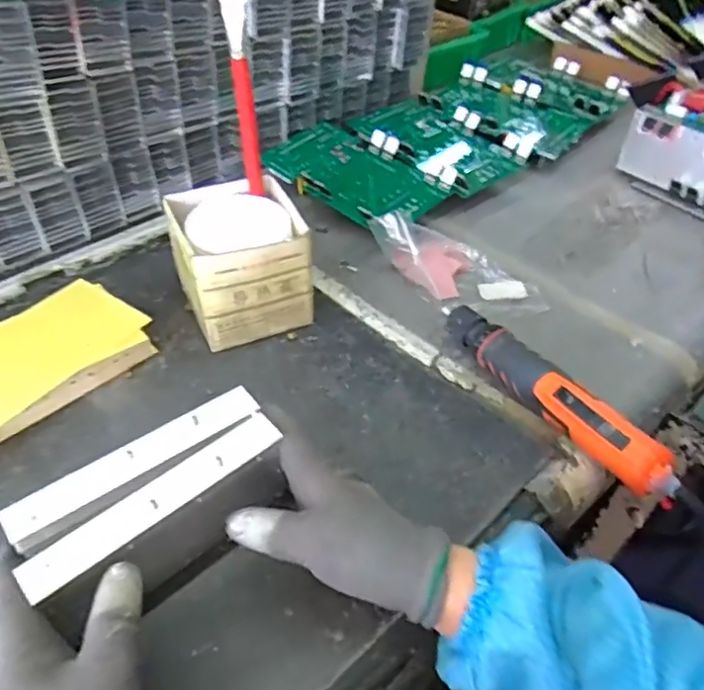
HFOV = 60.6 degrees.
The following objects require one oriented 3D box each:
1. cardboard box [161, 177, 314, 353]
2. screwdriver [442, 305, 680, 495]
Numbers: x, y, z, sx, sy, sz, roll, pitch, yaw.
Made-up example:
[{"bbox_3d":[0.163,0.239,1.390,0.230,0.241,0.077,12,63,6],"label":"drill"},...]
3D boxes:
[{"bbox_3d":[-0.110,-0.081,0.588,0.115,0.101,0.121,-18,48,-19],"label":"cardboard box"},{"bbox_3d":[0.168,0.037,0.522,0.040,0.055,0.243,-23,50,-23],"label":"screwdriver"}]

